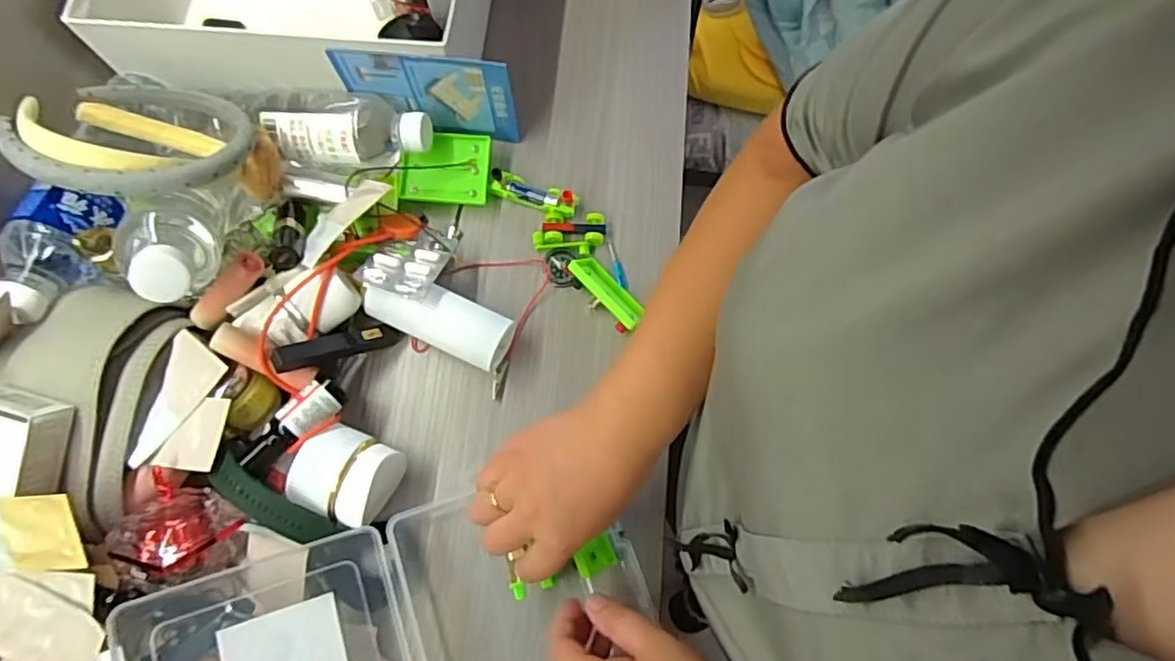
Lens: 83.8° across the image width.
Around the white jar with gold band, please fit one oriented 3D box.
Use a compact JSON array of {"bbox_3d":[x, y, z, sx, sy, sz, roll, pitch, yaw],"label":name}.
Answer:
[{"bbox_3d":[-0.174,0.105,0.480,0.064,0.058,0.061,24,75,7],"label":"white jar with gold band"}]

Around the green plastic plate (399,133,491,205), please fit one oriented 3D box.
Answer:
[{"bbox_3d":[-0.121,-0.138,0.557,0.073,0.010,0.058,2,94,-12],"label":"green plastic plate"}]

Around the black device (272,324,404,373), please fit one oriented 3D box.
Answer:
[{"bbox_3d":[-0.190,0.011,0.498,0.095,0.013,0.021,-16,71,-42],"label":"black device"}]

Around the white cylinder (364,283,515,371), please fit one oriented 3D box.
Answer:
[{"bbox_3d":[-0.116,-0.009,0.518,0.113,0.046,0.045,23,75,6],"label":"white cylinder"}]

